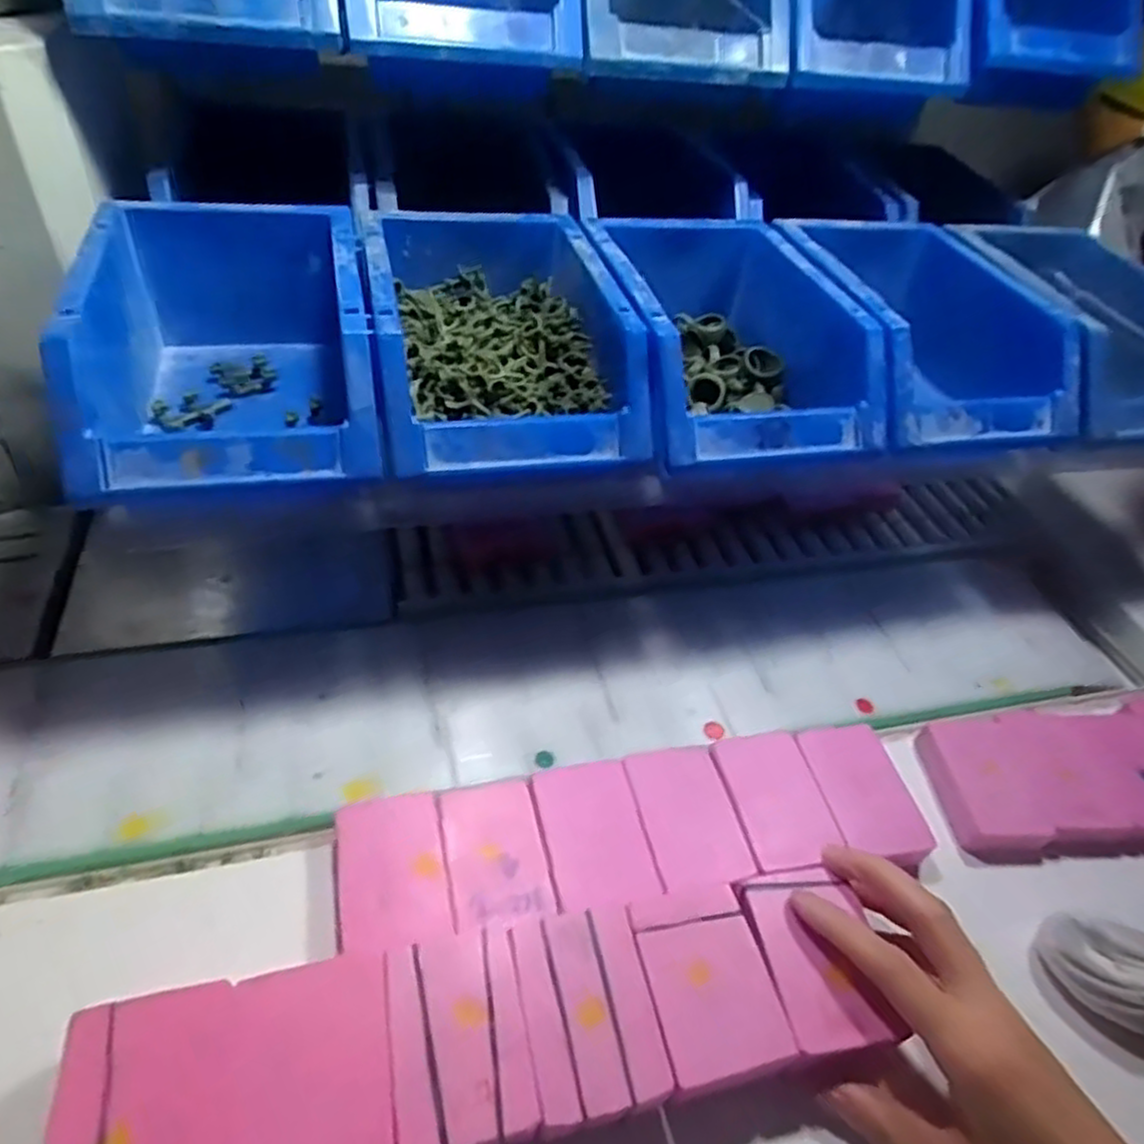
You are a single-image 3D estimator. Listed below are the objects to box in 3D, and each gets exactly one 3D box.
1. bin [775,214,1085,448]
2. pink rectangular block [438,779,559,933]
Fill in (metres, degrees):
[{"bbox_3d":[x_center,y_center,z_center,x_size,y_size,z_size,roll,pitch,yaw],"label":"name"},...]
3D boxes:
[{"bbox_3d":[0.201,-0.143,0.435,0.116,0.067,0.163,-7,45,-15],"label":"bin"},{"bbox_3d":[-0.034,0.126,0.337,0.043,0.008,0.070,-7,40,-16],"label":"pink rectangular block"}]

